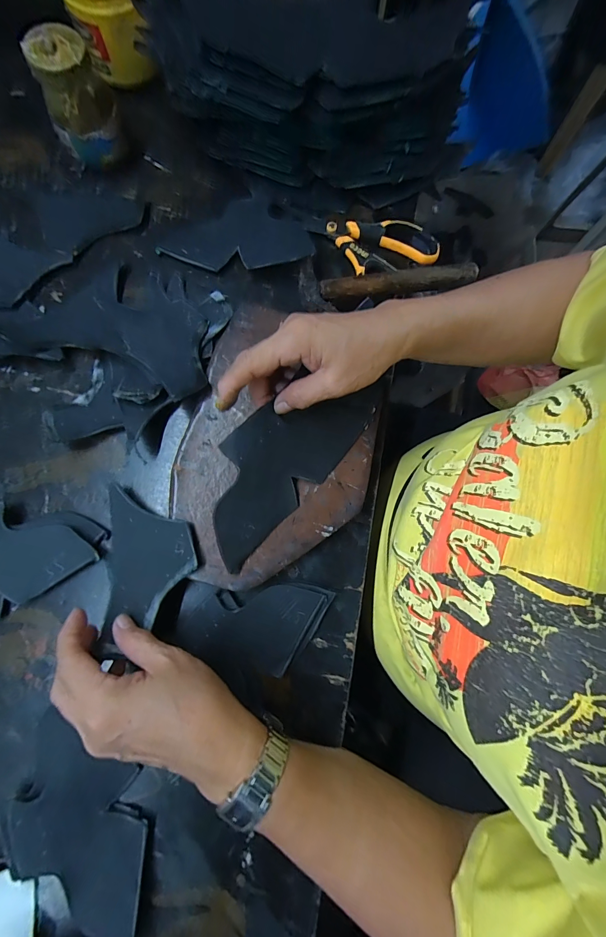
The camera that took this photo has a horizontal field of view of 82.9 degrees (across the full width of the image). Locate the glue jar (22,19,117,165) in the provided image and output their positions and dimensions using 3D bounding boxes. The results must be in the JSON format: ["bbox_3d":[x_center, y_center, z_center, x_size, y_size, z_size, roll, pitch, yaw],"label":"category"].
[{"bbox_3d":[-0.233,-0.379,0.364,0.066,0.098,0.066,0,78,-1],"label":"glue jar"}]

